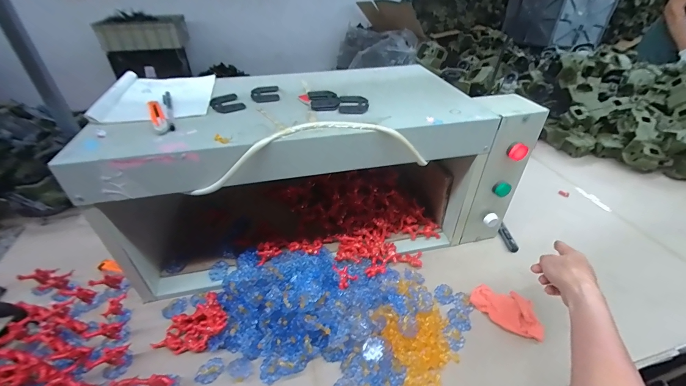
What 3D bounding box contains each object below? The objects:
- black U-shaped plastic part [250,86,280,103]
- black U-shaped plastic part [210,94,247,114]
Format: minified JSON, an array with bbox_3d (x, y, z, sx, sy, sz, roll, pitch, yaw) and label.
[{"bbox_3d":[-0.137,-0.176,0.536,0.047,0.006,0.067,-7,38,-9],"label":"black U-shaped plastic part"},{"bbox_3d":[-0.189,-0.145,0.496,0.047,0.006,0.071,-21,43,-25],"label":"black U-shaped plastic part"}]

